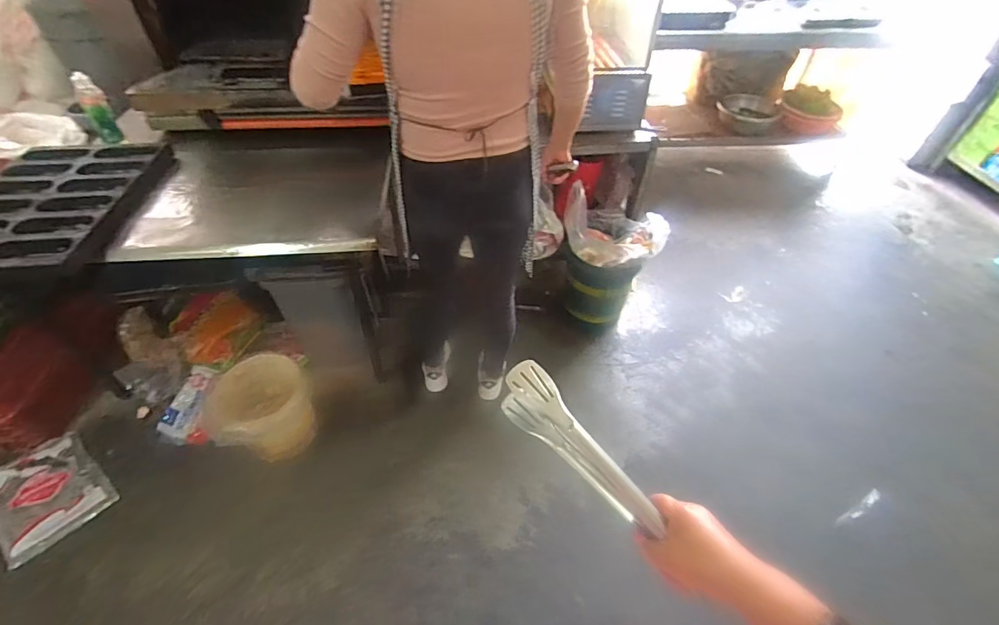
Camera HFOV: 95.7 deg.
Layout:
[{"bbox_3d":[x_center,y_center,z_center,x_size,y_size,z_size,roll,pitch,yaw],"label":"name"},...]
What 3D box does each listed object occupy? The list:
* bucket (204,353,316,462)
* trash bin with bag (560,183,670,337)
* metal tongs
[{"bbox_3d":[-0.775,0.325,1.497,0.298,0.245,0.275,1,46,-1],"label":"bucket"},{"bbox_3d":[0.458,-0.237,1.915,0.381,0.537,0.444,15,47,12],"label":"trash bin with bag"},{"bbox_3d":[0.082,0.154,0.519,0.038,0.094,0.208,-35,73,-30],"label":"metal tongs"}]

